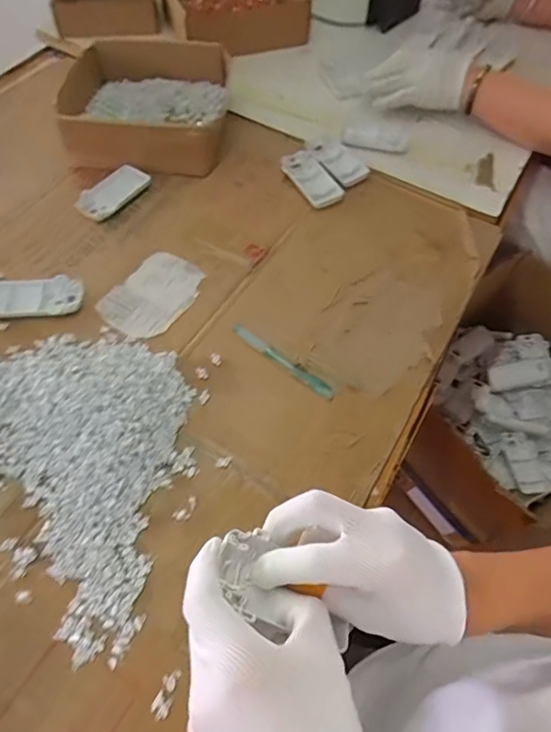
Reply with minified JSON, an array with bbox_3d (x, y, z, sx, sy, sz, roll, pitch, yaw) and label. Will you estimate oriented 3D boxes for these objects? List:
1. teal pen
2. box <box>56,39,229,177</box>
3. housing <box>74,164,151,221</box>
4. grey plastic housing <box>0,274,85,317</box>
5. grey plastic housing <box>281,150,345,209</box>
[{"bbox_3d":[0.009,-0.007,0.522,0.125,0.011,0.015,34,64,14],"label":"teal pen"},{"bbox_3d":[-0.176,-0.360,0.690,0.216,0.063,0.199,8,61,1],"label":"box"},{"bbox_3d":[-0.206,-0.220,0.637,0.050,0.010,0.094,34,64,14],"label":"housing"},{"bbox_3d":[-0.263,-0.075,0.549,0.101,0.010,0.052,-7,62,-8],"label":"grey plastic housing"},{"bbox_3d":[0.048,-0.250,0.667,0.046,0.006,0.102,-35,68,-4],"label":"grey plastic housing"}]

